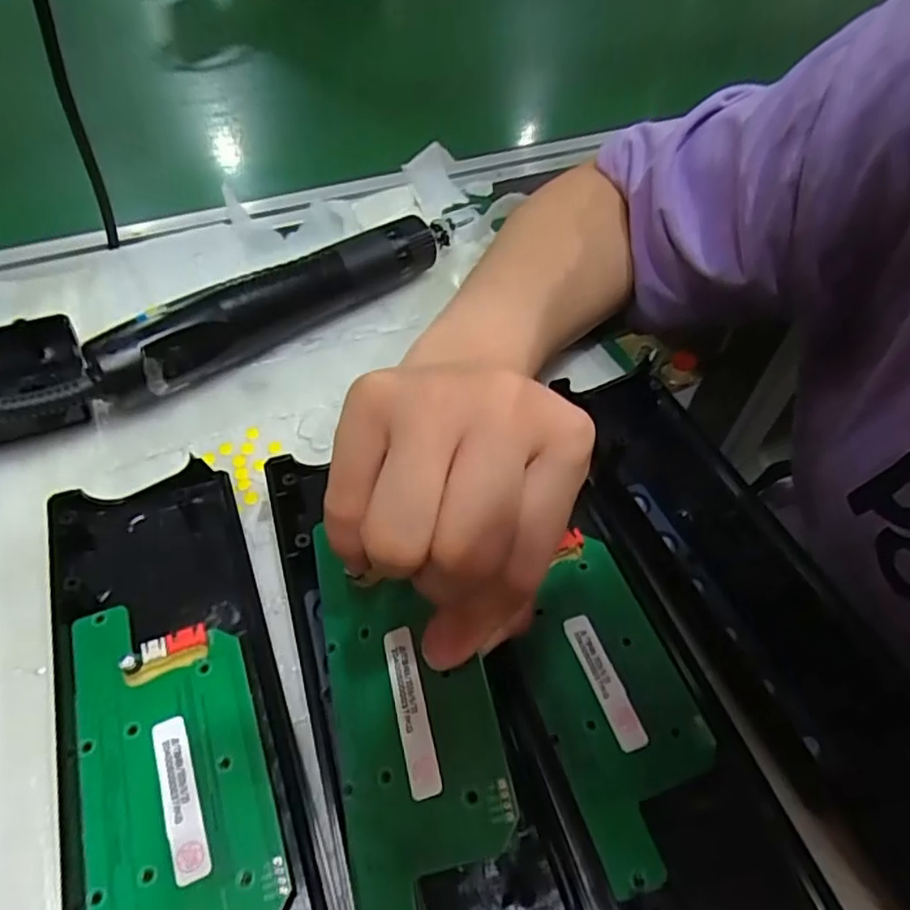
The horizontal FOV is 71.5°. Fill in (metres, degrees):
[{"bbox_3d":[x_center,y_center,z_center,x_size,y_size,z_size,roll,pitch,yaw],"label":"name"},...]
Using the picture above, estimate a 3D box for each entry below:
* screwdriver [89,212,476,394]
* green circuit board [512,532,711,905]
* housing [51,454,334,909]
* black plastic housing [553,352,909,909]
[{"bbox_3d":[-0.081,-0.085,0.340,0.216,0.036,0.032,-32,59,-25],"label":"screwdriver"},{"bbox_3d":[0.056,0.086,0.226,0.053,0.008,0.105,-15,54,-14],"label":"green circuit board"},{"bbox_3d":[-0.087,0.105,0.204,0.070,0.020,0.244,-15,54,-14],"label":"housing"},{"bbox_3d":[0.124,0.052,0.254,0.062,0.017,0.245,-15,54,-14],"label":"black plastic housing"}]

